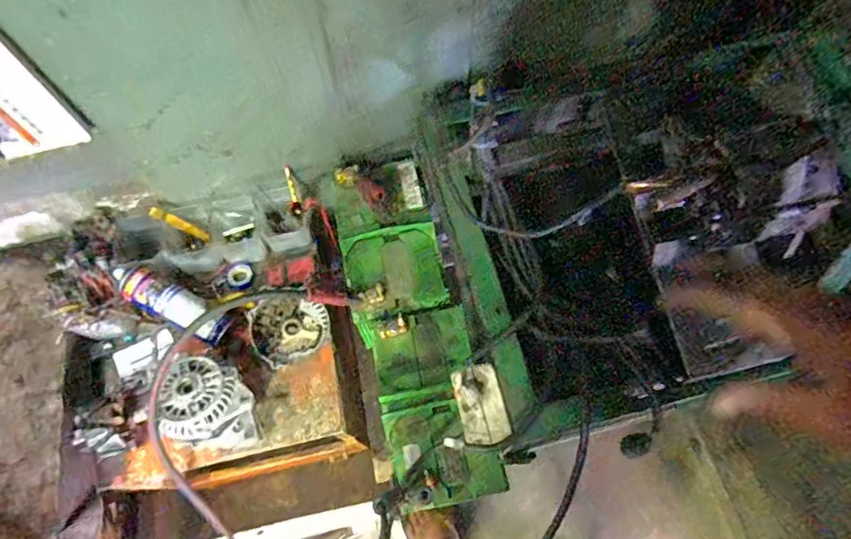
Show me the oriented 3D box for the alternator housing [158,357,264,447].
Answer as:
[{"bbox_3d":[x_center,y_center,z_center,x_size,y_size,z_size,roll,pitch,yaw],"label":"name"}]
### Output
[{"bbox_3d":[-0.357,0.221,0.842,0.149,0.120,0.138,2,67,2],"label":"alternator housing"}]

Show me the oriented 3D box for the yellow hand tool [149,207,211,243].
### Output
[{"bbox_3d":[-0.472,-0.087,0.985,0.114,0.015,0.019,30,65,-28],"label":"yellow hand tool"}]

